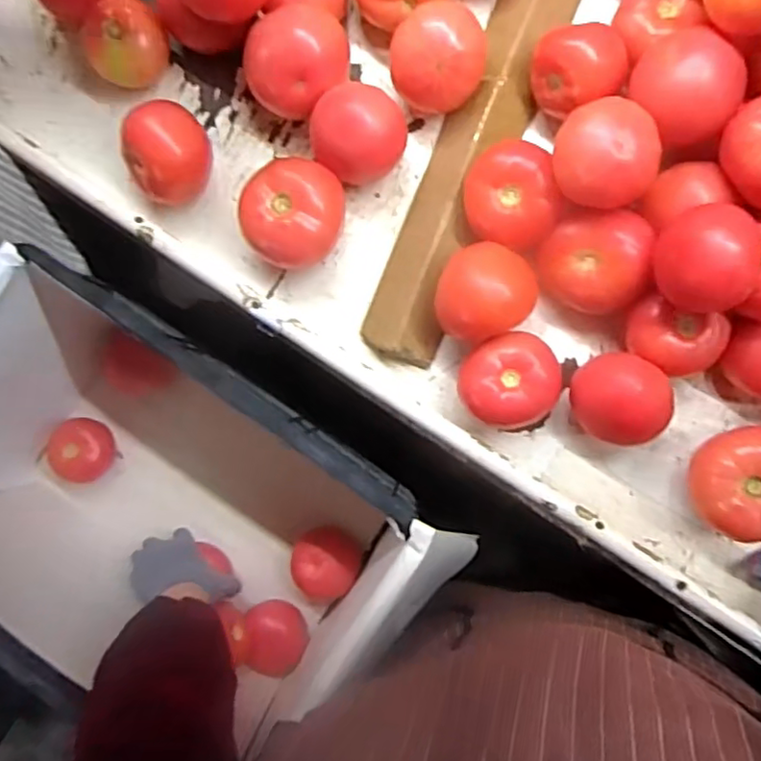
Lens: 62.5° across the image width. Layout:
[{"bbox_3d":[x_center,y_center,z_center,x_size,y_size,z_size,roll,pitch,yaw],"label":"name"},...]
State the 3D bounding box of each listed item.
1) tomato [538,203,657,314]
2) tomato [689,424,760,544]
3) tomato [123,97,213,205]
[{"bbox_3d":[0.175,-0.099,0.518,0.079,0.057,0.077,0,89,5],"label":"tomato"},{"bbox_3d":[0.303,0.085,0.520,0.085,0.064,0.093,11,90,5],"label":"tomato"},{"bbox_3d":[-0.186,-0.201,0.550,0.070,0.058,0.080,45,93,4],"label":"tomato"}]

